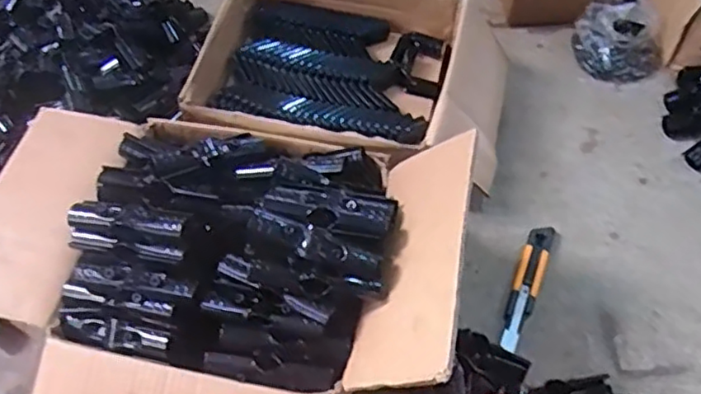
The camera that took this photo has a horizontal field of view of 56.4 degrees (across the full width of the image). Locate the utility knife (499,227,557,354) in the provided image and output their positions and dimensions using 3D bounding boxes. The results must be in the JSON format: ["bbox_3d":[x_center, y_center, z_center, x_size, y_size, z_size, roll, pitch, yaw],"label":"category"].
[{"bbox_3d":[0.223,0.113,0.828,0.035,0.017,0.176,19,62,12],"label":"utility knife"}]

